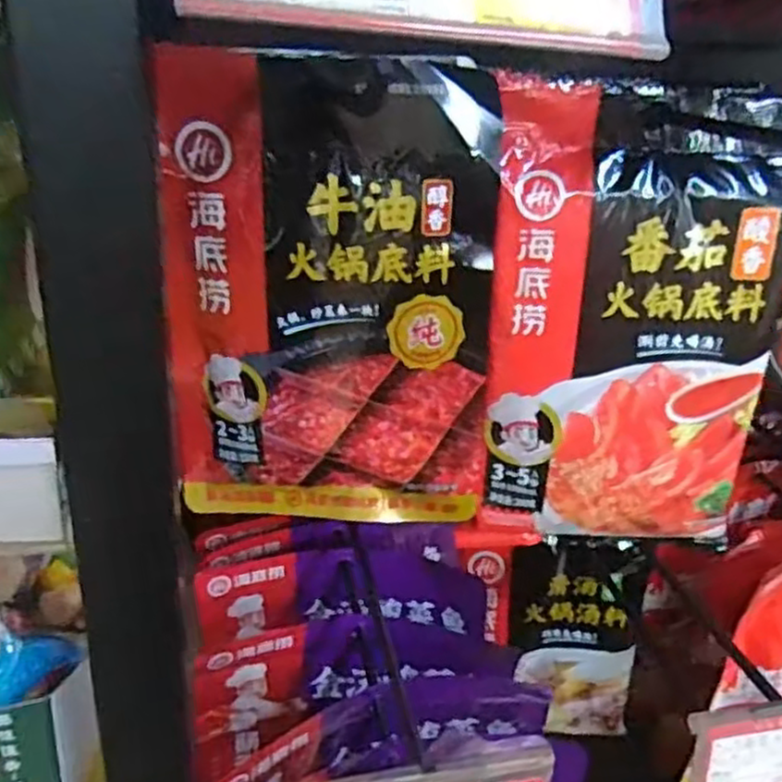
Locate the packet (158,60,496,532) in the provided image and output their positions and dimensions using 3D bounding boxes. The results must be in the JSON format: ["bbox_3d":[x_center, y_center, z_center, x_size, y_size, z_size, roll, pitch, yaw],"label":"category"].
[{"bbox_3d":[-0.029,-0.037,0.354,0.156,0.220,0.022,5,27,0],"label":"packet"}]

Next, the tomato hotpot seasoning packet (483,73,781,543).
[{"bbox_3d":[0.117,-0.028,0.361,0.146,0.216,0.034,4,27,-2],"label":"tomato hotpot seasoning packet"}]

